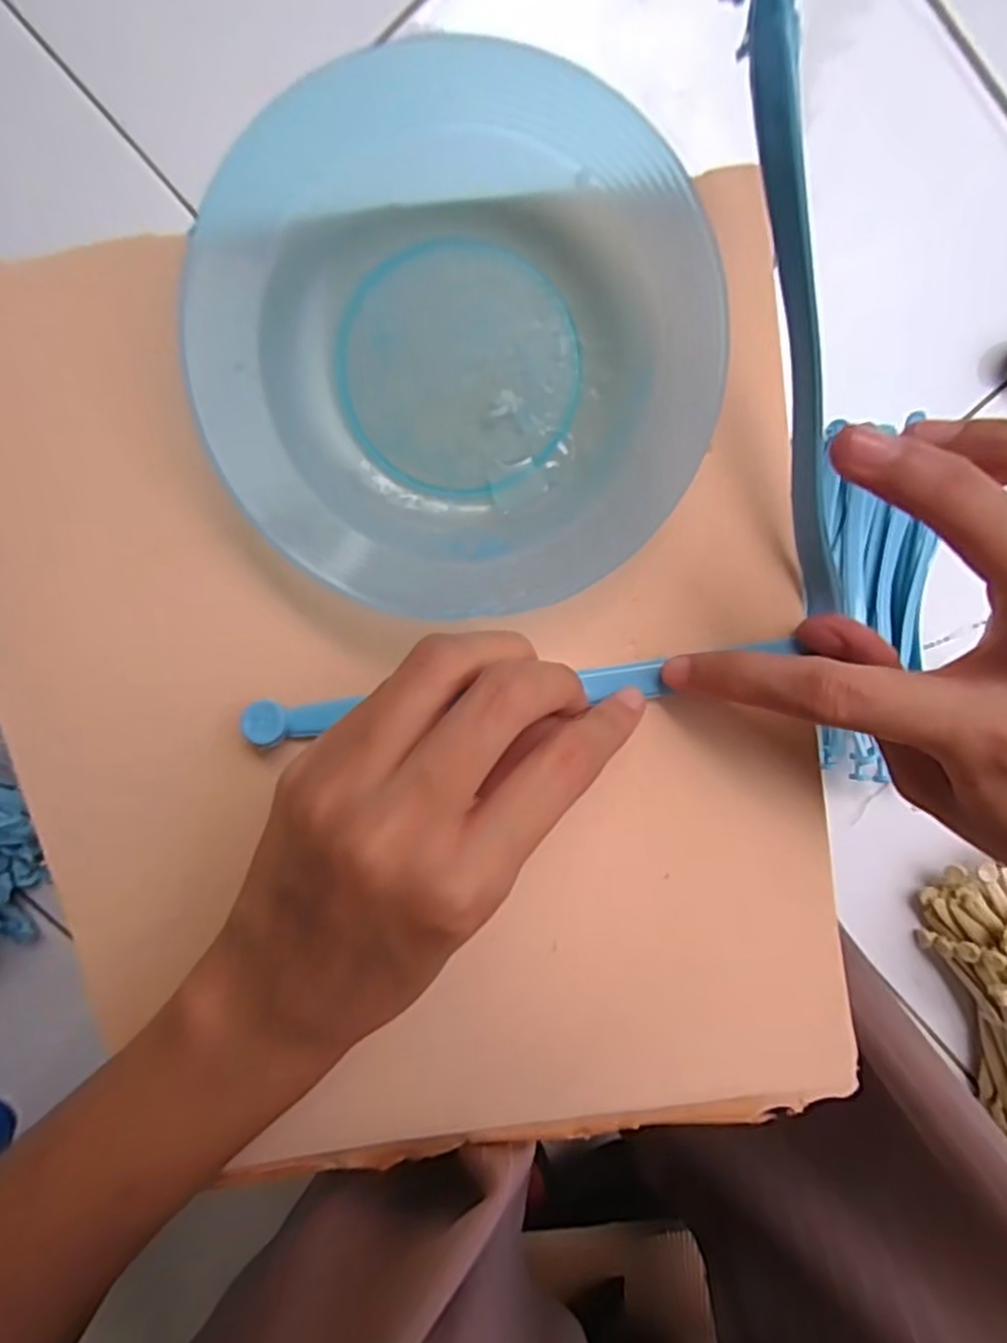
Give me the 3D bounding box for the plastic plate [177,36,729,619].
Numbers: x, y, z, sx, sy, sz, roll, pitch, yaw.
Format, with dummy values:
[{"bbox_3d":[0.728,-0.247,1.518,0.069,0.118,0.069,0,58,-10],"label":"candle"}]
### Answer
[{"bbox_3d":[-0.011,-0.080,0.178,0.130,0.025,0.124,0,99,-1],"label":"plastic plate"}]

